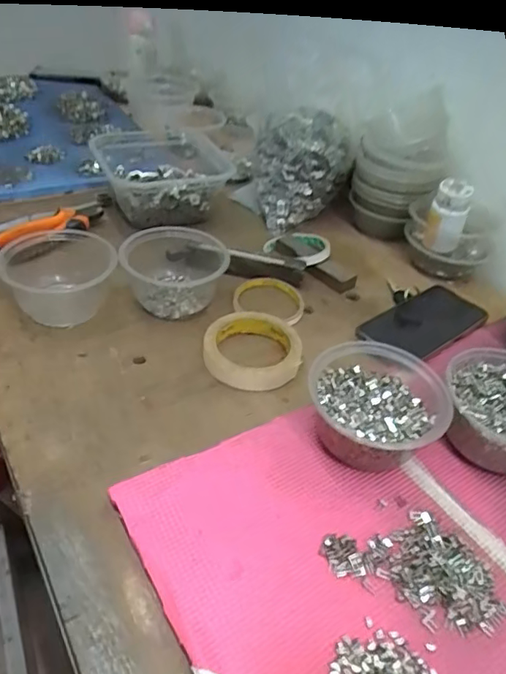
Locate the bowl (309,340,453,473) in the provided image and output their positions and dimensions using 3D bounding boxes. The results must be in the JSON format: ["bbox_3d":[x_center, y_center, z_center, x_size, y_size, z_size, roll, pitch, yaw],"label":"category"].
[{"bbox_3d":[0.103,0.063,0.455,0.109,0.060,0.104,5,40,-4],"label":"bowl"}]

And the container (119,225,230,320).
[{"bbox_3d":[-0.087,-0.081,0.607,0.110,0.063,0.110,5,40,-4],"label":"container"}]

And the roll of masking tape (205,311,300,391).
[{"bbox_3d":[-0.001,0.010,0.546,0.096,0.020,0.095,5,40,-4],"label":"roll of masking tape"}]

